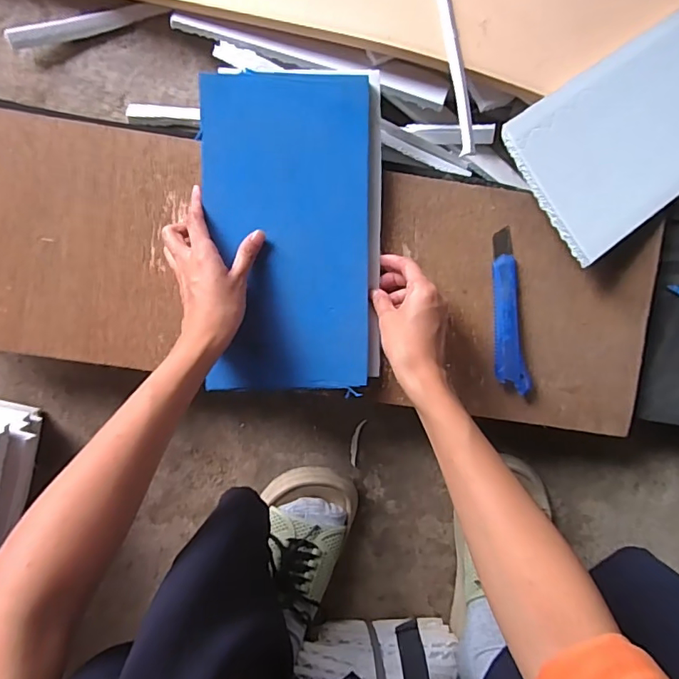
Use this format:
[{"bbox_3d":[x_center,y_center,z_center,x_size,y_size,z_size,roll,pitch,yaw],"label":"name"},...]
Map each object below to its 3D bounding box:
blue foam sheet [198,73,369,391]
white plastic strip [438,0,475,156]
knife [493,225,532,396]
[{"bbox_3d":[-0.044,-0.095,0.451,0.147,0.010,0.279,-4,96,-3],"label":"blue foam sheet"},{"bbox_3d":[0.105,-0.307,0.469,0.014,0.010,0.282,-5,80,-3],"label":"white plastic strip"},{"bbox_3d":[0.164,-0.027,0.483,0.032,0.015,0.158,-7,94,-3],"label":"knife"}]

